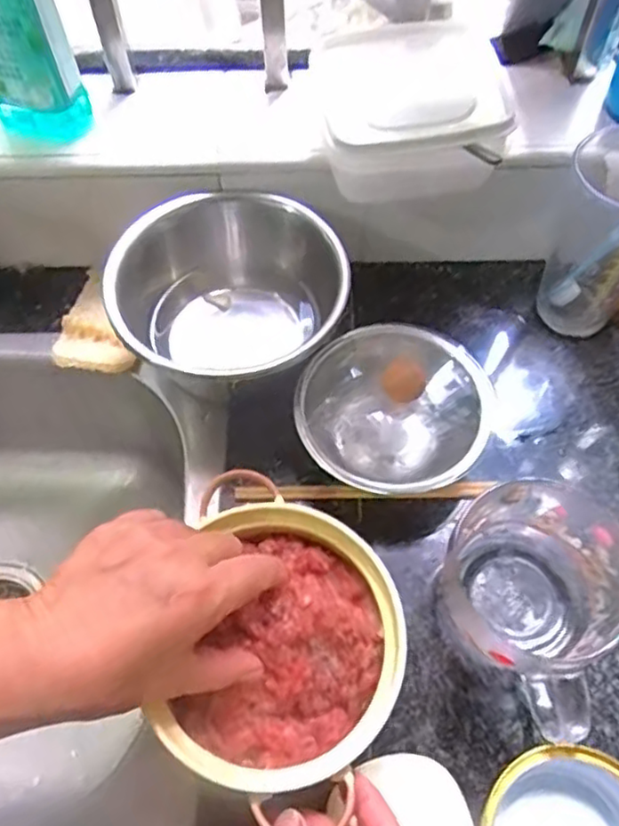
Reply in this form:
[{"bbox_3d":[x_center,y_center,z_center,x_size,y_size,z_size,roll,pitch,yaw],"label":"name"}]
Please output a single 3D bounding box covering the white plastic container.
[{"bbox_3d":[0.081,-0.220,0.490,0.138,0.053,0.141,-6,59,-3],"label":"white plastic container"}]

